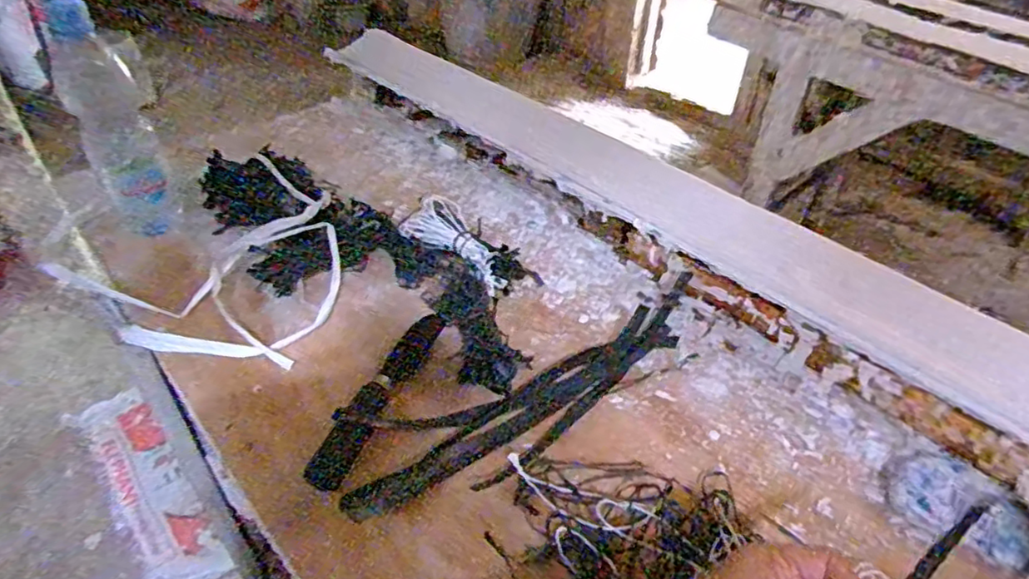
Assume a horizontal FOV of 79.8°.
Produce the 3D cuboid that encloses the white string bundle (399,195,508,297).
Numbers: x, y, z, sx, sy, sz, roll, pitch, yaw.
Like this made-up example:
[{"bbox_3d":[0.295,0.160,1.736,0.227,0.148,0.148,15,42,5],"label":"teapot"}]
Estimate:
[{"bbox_3d":[-0.057,-0.048,0.662,0.146,0.045,0.061,34,50,30],"label":"white string bundle"}]

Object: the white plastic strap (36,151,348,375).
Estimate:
[{"bbox_3d":[-0.286,-0.028,0.635,0.262,0.052,0.247,29,48,27],"label":"white plastic strap"}]

